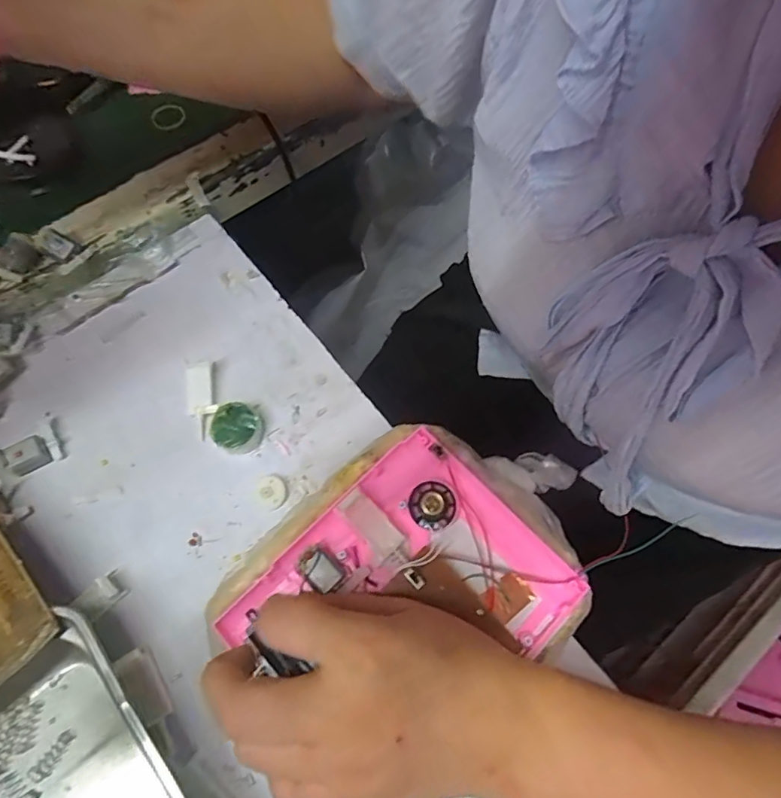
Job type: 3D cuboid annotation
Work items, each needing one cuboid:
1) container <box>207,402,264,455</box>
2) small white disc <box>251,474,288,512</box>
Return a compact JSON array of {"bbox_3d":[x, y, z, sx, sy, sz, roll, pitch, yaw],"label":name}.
[{"bbox_3d":[-0.106,0.020,0.351,0.033,0.017,0.032,1,68,-1],"label":"container"},{"bbox_3d":[-0.081,0.062,0.341,0.022,0.004,0.023,1,68,-1],"label":"small white disc"}]

